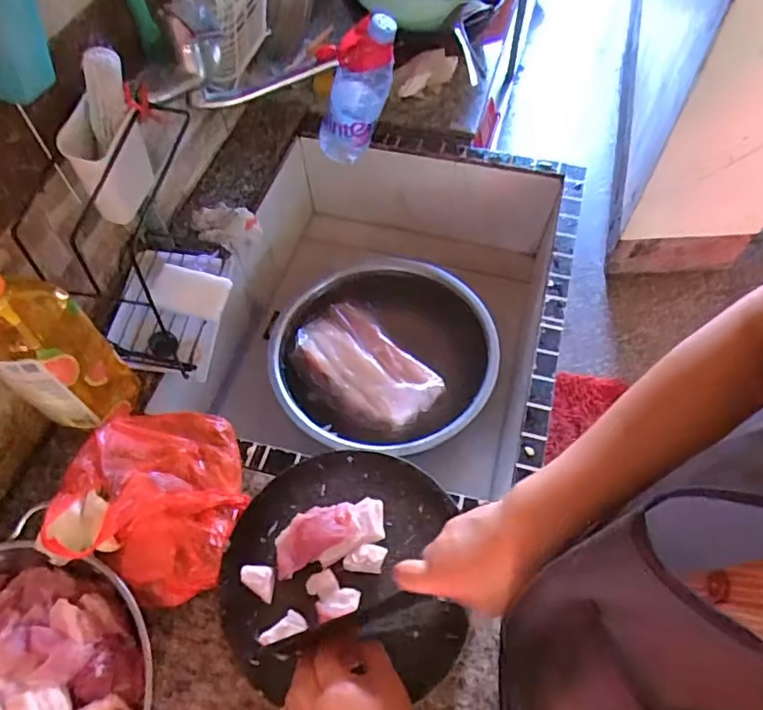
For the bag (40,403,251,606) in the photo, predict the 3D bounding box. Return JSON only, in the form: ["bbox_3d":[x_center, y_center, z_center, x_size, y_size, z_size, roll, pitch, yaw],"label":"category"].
[{"bbox_3d":[-0.246,0.140,0.601,0.176,0.099,0.203,9,58,7],"label":"bag"}]

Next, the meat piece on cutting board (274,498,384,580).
[{"bbox_3d":[-0.054,0.181,0.571,0.116,0.024,0.054,-19,60,-11],"label":"meat piece on cutting board"}]

